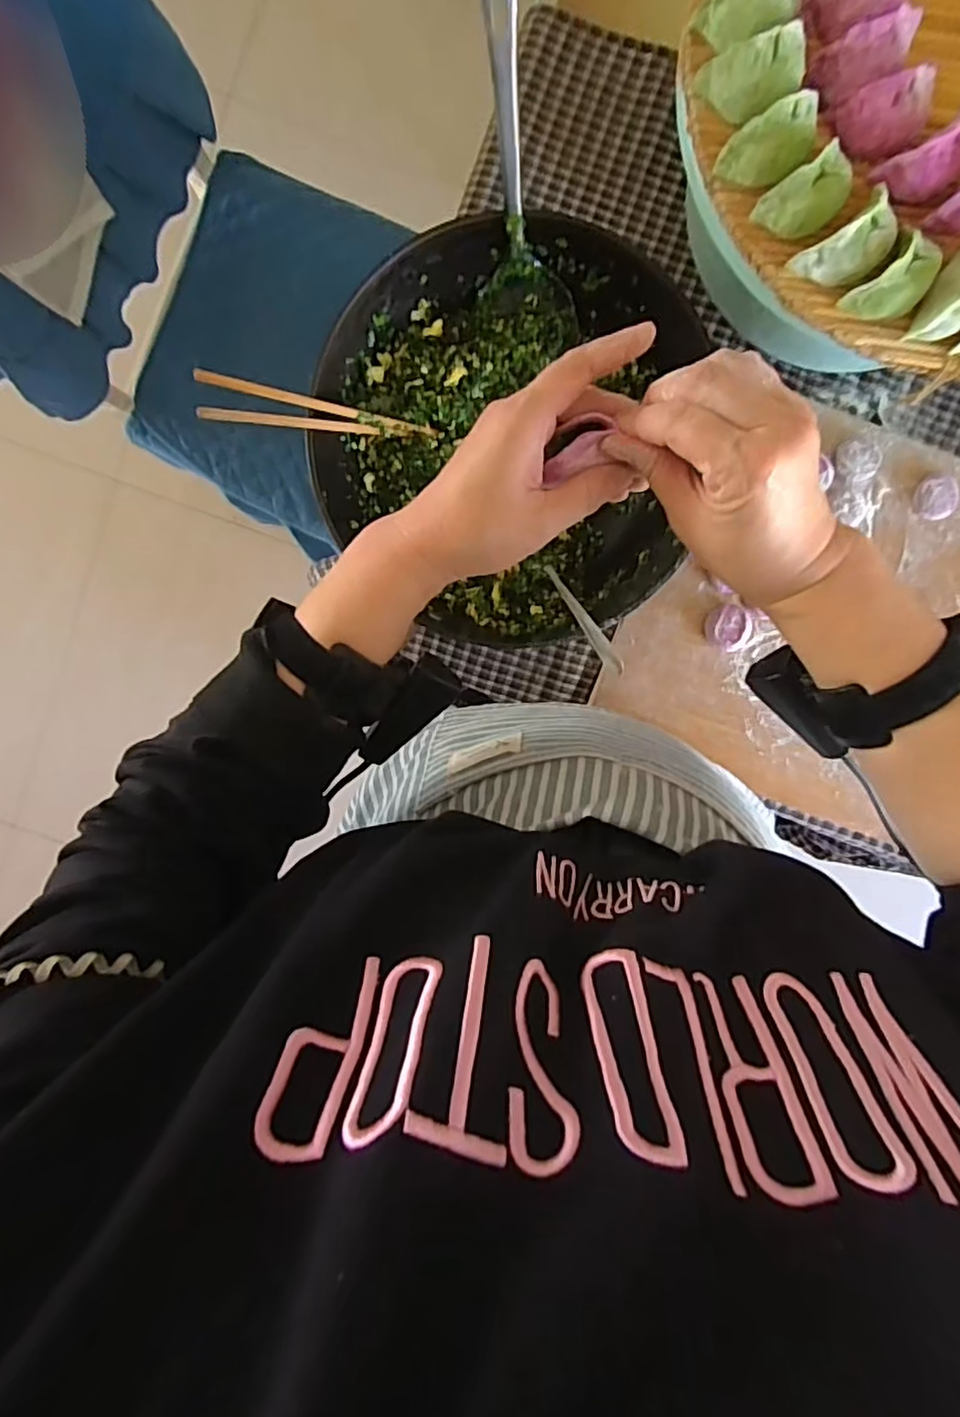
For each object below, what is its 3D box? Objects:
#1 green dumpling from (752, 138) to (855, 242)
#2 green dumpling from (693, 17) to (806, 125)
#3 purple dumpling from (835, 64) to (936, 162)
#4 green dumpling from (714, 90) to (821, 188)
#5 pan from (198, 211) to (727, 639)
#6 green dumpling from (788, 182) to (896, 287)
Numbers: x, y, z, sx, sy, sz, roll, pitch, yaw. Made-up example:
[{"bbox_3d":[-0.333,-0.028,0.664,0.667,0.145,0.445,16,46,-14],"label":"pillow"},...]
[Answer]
[{"bbox_3d":[0.205,-0.319,0.400,0.050,0.027,0.034,-29,95,3],"label":"green dumpling"},{"bbox_3d":[0.168,-0.391,0.395,0.057,0.027,0.035,-2,96,1],"label":"green dumpling"},{"bbox_3d":[0.250,-0.365,0.393,0.048,0.025,0.033,-7,95,1],"label":"purple dumpling"},{"bbox_3d":[0.182,-0.350,0.398,0.053,0.028,0.032,-22,95,2],"label":"green dumpling"},{"bbox_3d":[0.030,-0.221,0.547,0.319,0.081,0.325,-43,94,4],"label":"pan"},{"bbox_3d":[0.231,-0.286,0.400,0.051,0.026,0.036,-33,94,3],"label":"green dumpling"}]

